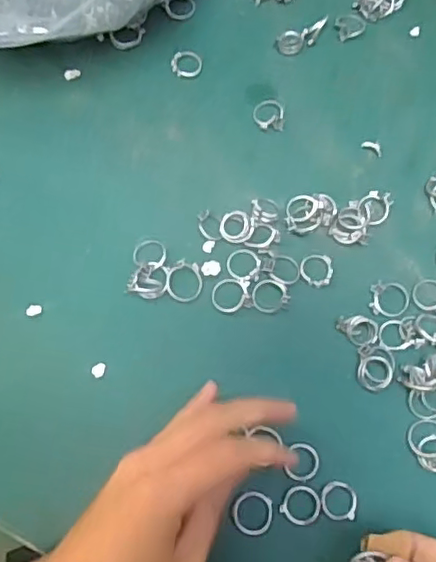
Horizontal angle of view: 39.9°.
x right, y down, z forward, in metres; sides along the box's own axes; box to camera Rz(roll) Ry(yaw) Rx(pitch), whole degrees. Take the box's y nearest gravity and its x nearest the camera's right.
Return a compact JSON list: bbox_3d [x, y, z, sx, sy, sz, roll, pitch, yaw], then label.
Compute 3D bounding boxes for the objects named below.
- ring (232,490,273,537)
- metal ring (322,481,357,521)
[{"bbox_3d":[0.019,0.126,0.327,0.022,0.004,0.022,0,73,-1],"label":"ring"},{"bbox_3d":[0.067,0.121,0.330,0.019,0.004,0.020,0,73,-1],"label":"metal ring"}]

